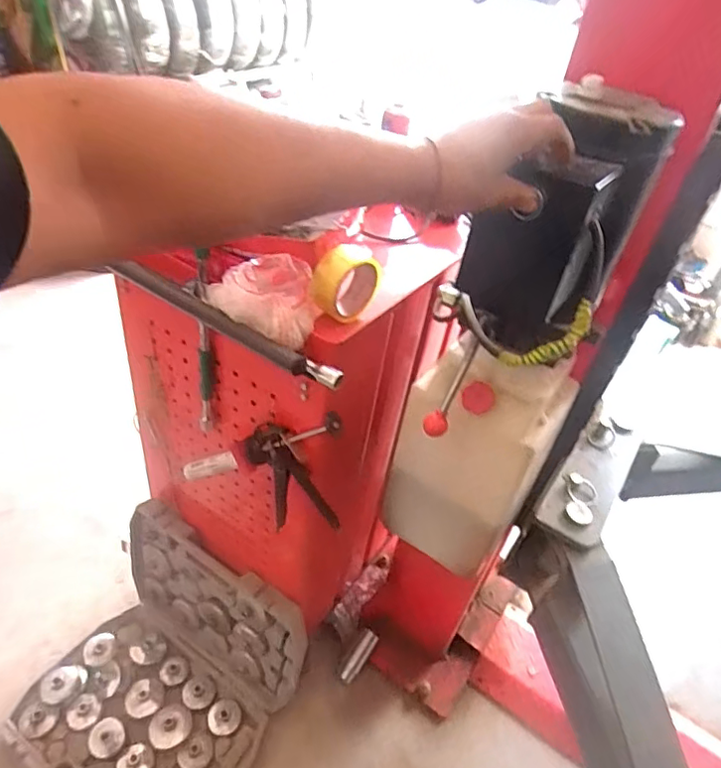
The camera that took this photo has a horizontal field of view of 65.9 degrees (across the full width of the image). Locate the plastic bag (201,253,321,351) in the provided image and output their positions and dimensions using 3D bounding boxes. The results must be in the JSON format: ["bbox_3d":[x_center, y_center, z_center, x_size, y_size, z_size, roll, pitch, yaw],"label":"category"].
[{"bbox_3d":[-0.128,-0.116,0.710,0.142,0.085,0.091,19,40,13],"label":"plastic bag"}]

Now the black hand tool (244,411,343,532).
[{"bbox_3d":[-0.106,0.131,0.869,0.168,0.232,0.050,25,42,20],"label":"black hand tool"}]

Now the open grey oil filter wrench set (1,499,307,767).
[{"bbox_3d":[-0.451,0.612,1.160,0.495,0.389,0.438,27,43,22],"label":"open grey oil filter wrench set"}]

